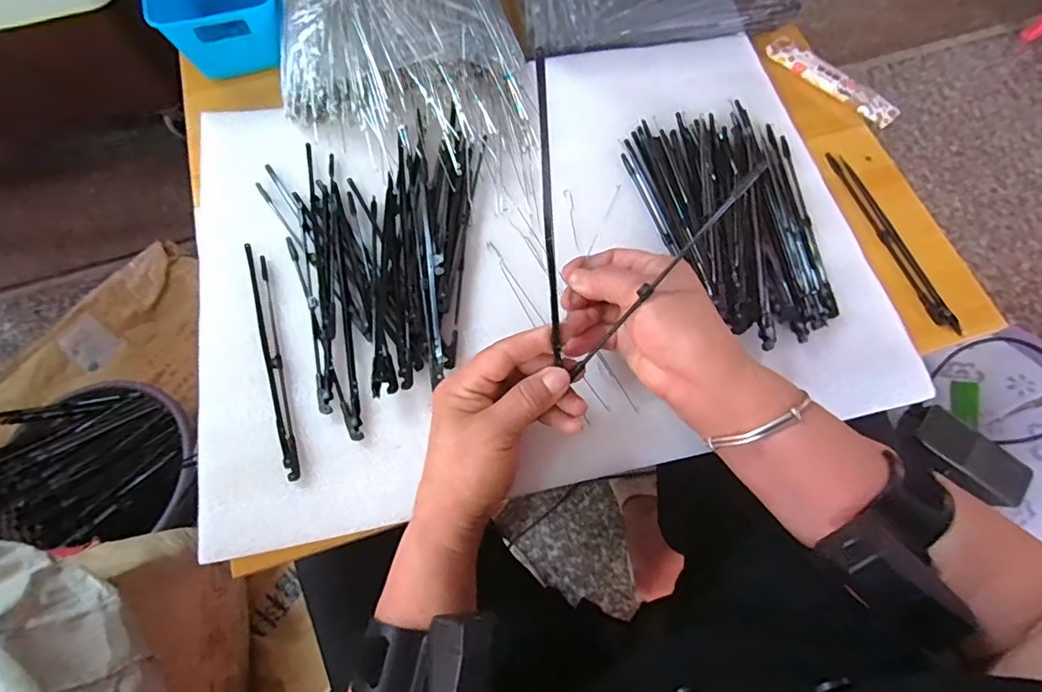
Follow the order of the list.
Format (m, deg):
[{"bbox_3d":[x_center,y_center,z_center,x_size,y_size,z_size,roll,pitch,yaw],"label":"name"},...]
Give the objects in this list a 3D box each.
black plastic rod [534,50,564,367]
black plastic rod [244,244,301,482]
[{"bbox_3d":[0.015,-0.066,0.284,0.006,0.165,0.004,-6,24,-2],"label":"black plastic rod"},{"bbox_3d":[-0.180,0.005,0.378,0.012,0.005,0.187,-18,69,-7],"label":"black plastic rod"}]

